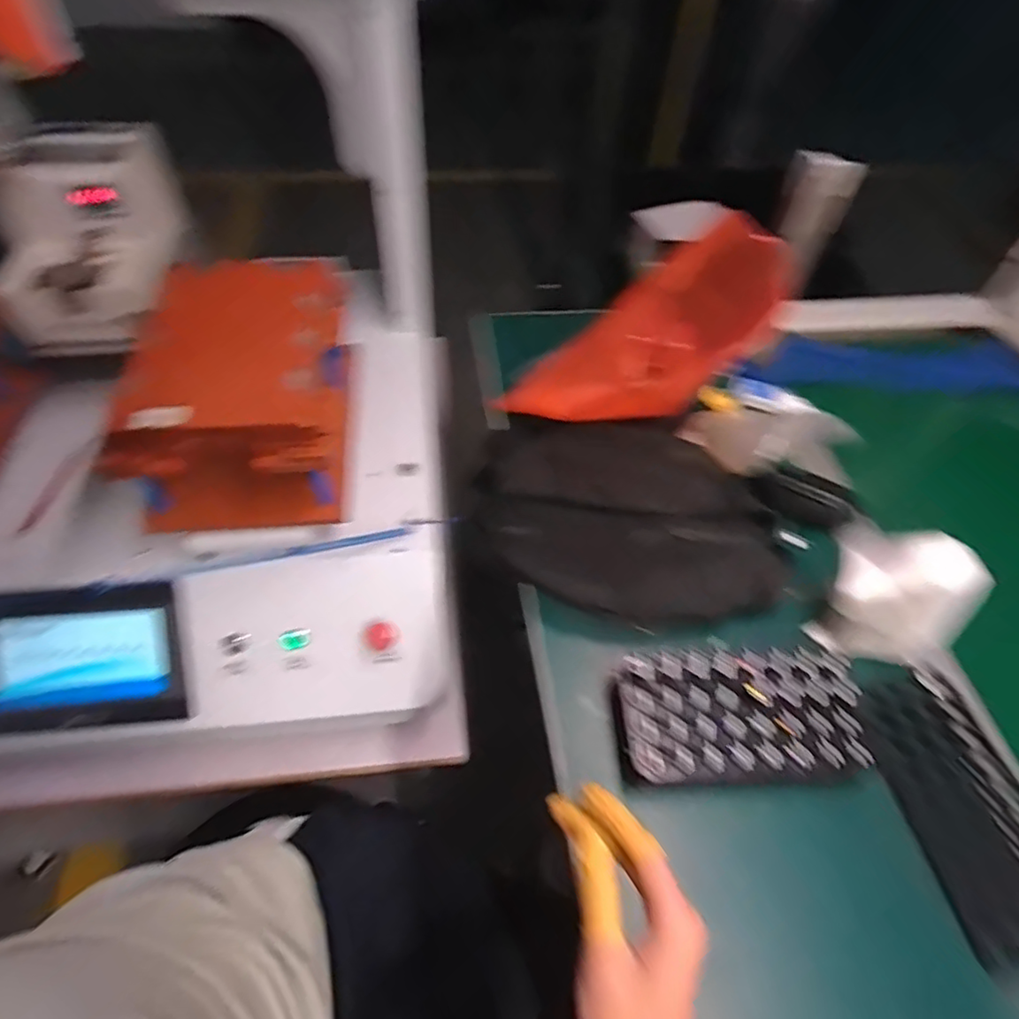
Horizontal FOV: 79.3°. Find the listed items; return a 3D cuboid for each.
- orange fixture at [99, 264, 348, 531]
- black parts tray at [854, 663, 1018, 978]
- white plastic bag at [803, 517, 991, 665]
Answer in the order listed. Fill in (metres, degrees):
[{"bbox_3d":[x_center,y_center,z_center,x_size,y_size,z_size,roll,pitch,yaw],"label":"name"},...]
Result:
[{"bbox_3d":[-0.265,-0.122,0.630,0.190,0.139,0.253,-4,52,-6],"label":"orange fixture"},{"bbox_3d":[0.372,0.236,0.502,0.106,0.011,0.211,-7,52,-8],"label":"black parts tray"},{"bbox_3d":[0.333,0.076,0.551,0.110,0.119,0.079,1,52,-2],"label":"white plastic bag"}]

